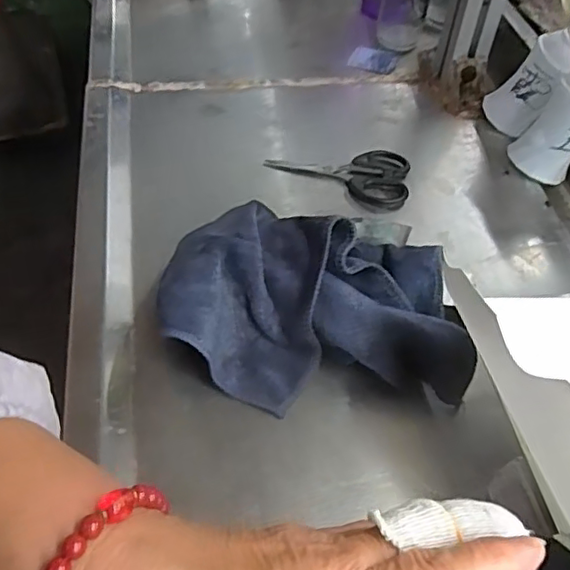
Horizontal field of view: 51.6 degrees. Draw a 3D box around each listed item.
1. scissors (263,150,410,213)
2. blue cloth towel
[{"bbox_3d":[0.052,-0.112,0.562,0.133,0.006,0.082,15,53,11],"label":"scissors"},{"bbox_3d":[0.018,0.004,0.424,0.211,0.065,0.158,-1,51,-1],"label":"blue cloth towel"}]

